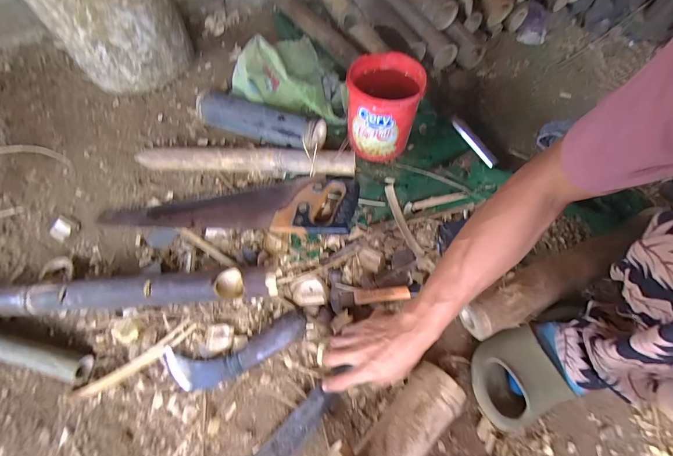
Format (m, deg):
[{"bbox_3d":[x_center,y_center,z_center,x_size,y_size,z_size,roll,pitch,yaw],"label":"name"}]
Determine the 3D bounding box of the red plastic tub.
[{"bbox_3d":[0.093,-0.243,0.651,0.135,0.147,0.145,-1,63,2],"label":"red plastic tub"}]

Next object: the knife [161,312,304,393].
[{"bbox_3d":[-0.155,0.191,0.500,0.226,0.042,0.069,-14,63,-5],"label":"knife"}]

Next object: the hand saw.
[{"bbox_3d":[-0.209,-0.051,0.623,0.493,0.041,0.131,2,63,3],"label":"hand saw"}]

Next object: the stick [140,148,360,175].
[{"bbox_3d":[-0.184,-0.136,0.663,0.445,0.048,0.044,3,63,4],"label":"stick"}]

